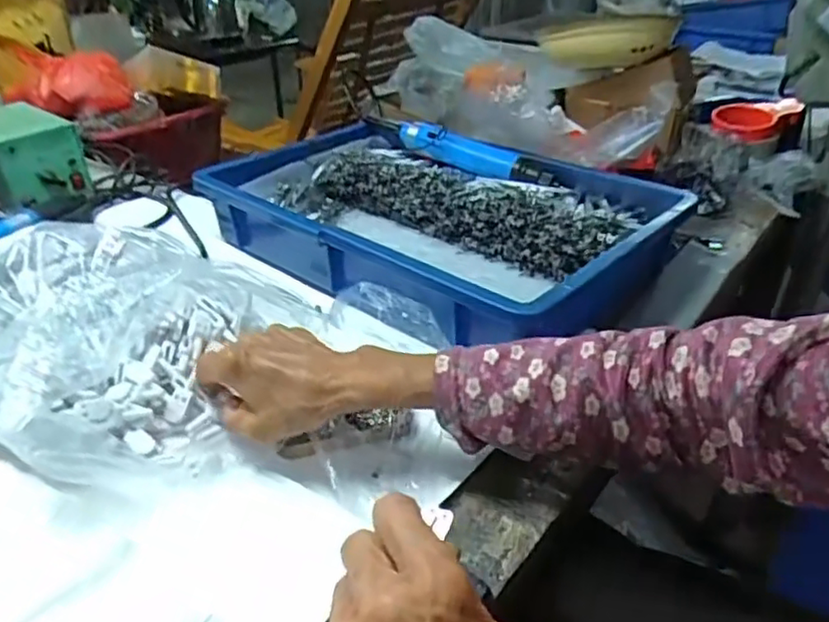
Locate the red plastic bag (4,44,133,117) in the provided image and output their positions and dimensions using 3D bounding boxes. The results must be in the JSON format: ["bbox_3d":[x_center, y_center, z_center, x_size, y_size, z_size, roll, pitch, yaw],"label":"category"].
[{"bbox_3d":[-0.600,-0.402,1.125,0.212,0.076,0.144,19,37,29],"label":"red plastic bag"}]

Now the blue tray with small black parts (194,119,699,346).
[{"bbox_3d":[0.014,-0.097,0.678,0.452,0.089,0.283,27,42,37],"label":"blue tray with small black parts"}]

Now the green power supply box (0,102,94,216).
[{"bbox_3d":[-0.493,-0.194,0.834,0.178,0.091,0.094,25,40,36],"label":"green power supply box"}]

